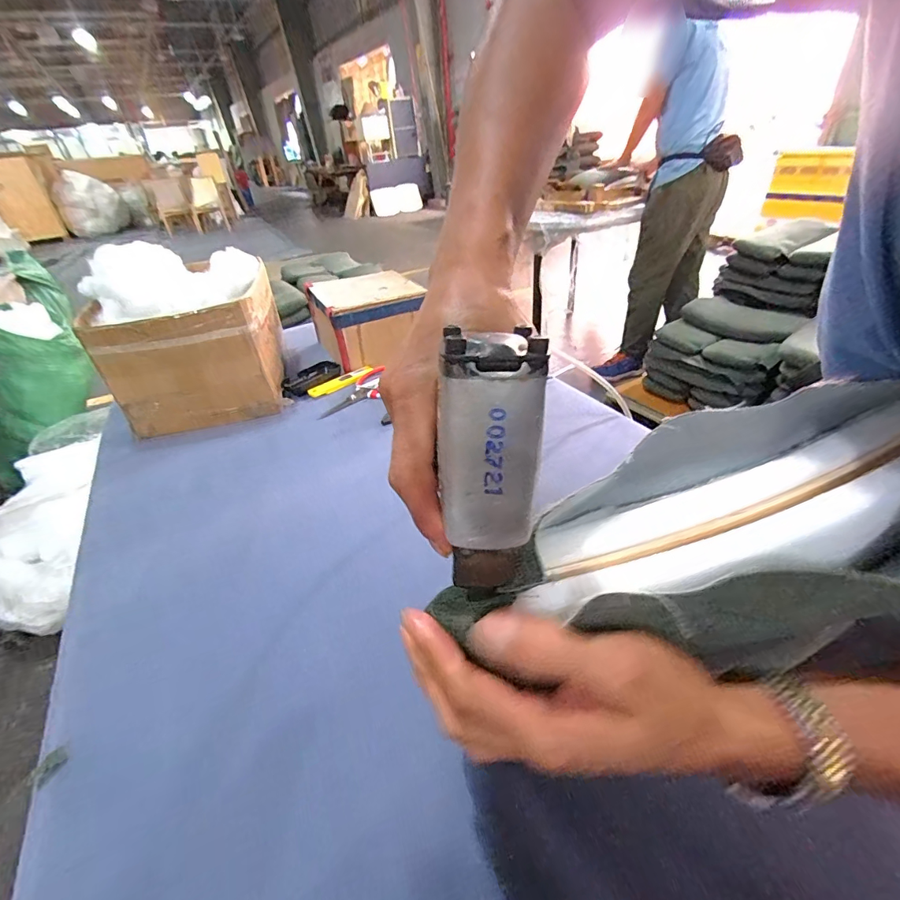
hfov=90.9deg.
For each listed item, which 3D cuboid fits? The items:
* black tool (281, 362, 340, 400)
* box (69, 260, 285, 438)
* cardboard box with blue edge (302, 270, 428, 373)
[{"bbox_3d":[-0.264,-0.136,0.837,0.060,0.019,0.134,24,45,35],"label":"black tool"},{"bbox_3d":[-0.436,-0.185,0.786,0.260,0.187,0.254,-15,37,-13],"label":"box"},{"bbox_3d":[-0.163,-0.277,0.935,0.211,0.133,0.213,-21,38,-20],"label":"cardboard box with blue edge"}]

